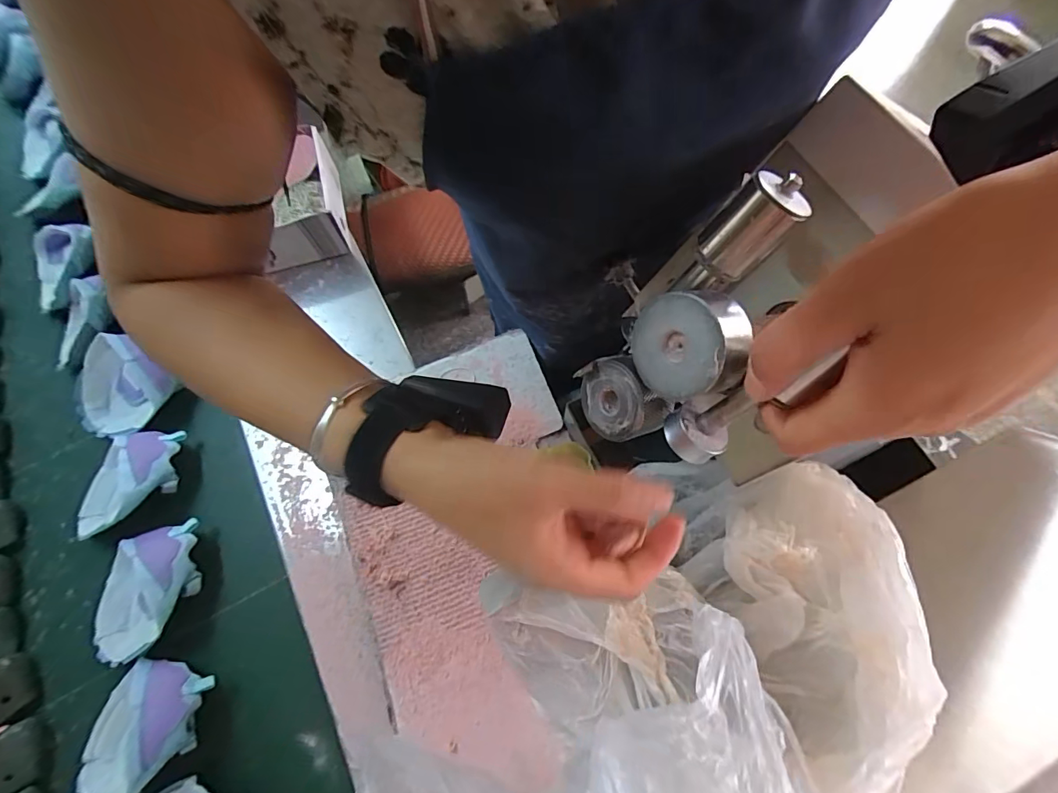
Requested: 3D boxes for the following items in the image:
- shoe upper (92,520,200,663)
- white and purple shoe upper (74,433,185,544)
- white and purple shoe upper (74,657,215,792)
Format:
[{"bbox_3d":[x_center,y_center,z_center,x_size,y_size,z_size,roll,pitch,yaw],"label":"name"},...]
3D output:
[{"bbox_3d":[-0.451,0.225,0.534,0.121,0.051,0.141,-12,69,-3],"label":"shoe upper"},{"bbox_3d":[-0.513,0.105,0.579,0.124,0.056,0.129,-7,69,-1],"label":"white and purple shoe upper"},{"bbox_3d":[-0.412,0.349,0.474,0.122,0.058,0.139,10,70,5],"label":"white and purple shoe upper"}]

